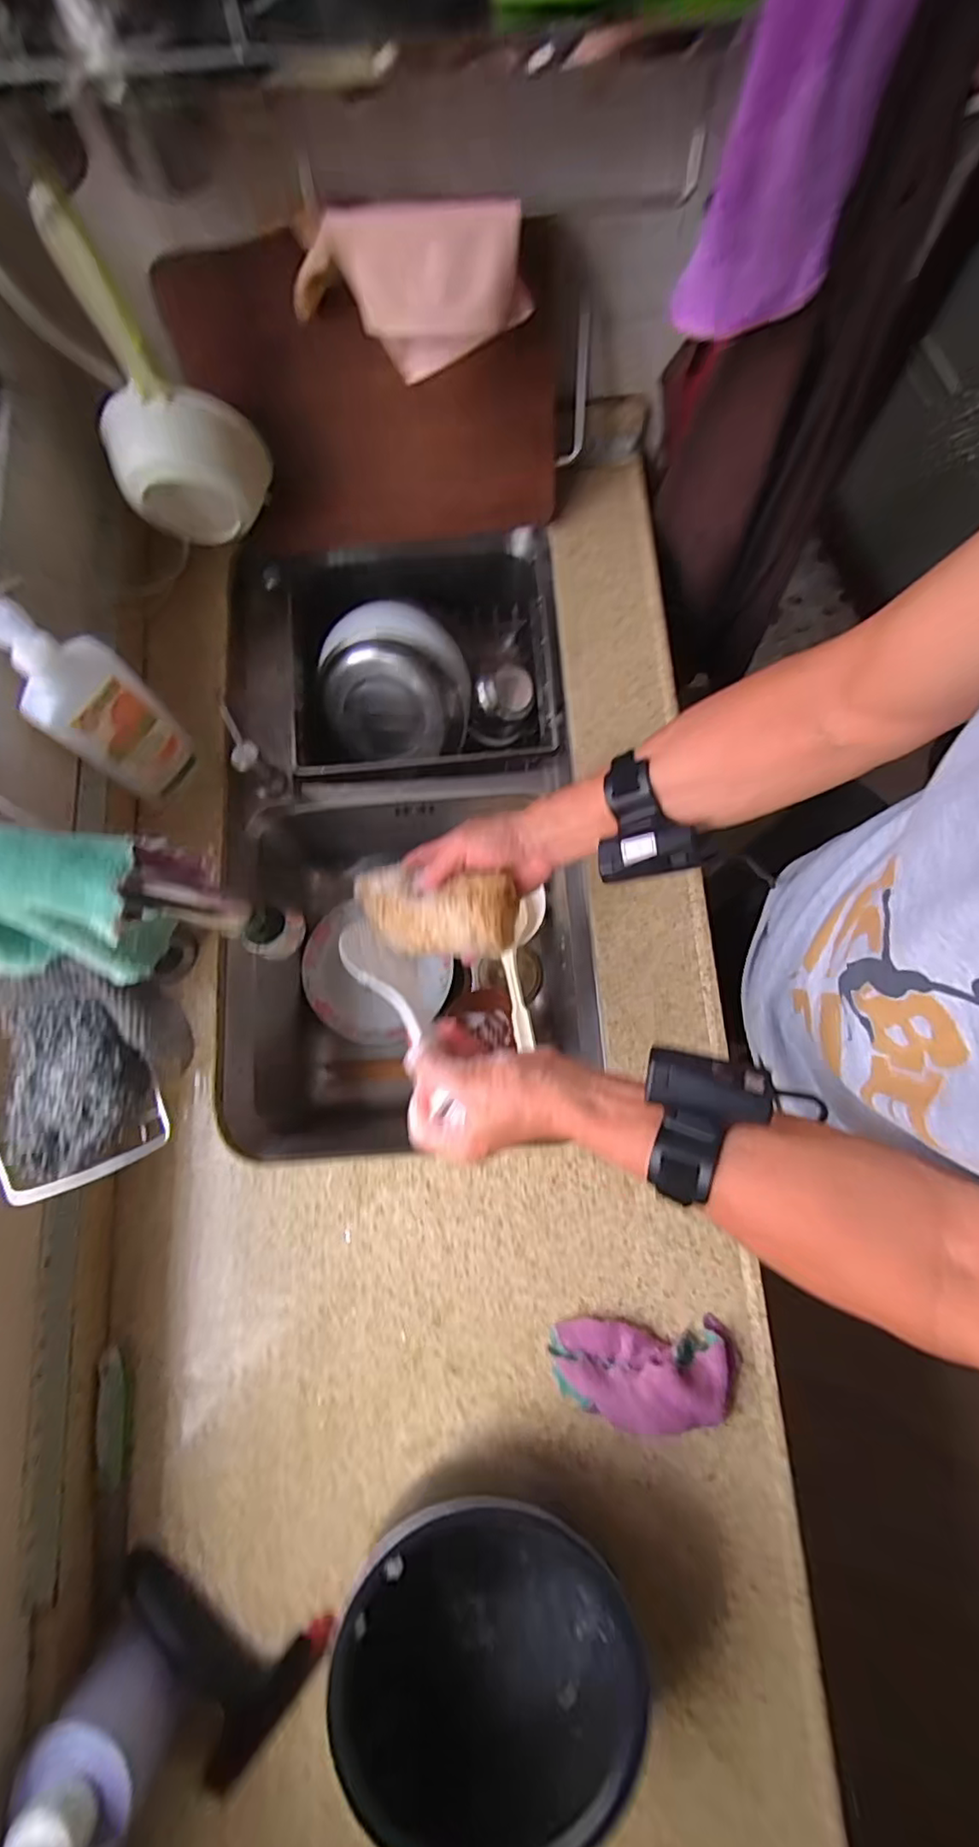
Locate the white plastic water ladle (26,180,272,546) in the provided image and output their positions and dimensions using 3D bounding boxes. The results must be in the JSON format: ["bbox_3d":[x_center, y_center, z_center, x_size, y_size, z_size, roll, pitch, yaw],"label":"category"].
[{"bbox_3d":[-0.296,-0.458,0.533,0.118,0.238,0.095,15,78,4],"label":"white plastic water ladle"}]

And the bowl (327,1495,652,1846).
[{"bbox_3d":[-0.002,0.503,0.444,0.192,0.131,0.197,0,78,0],"label":"bowl"}]

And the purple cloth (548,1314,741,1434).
[{"bbox_3d":[0.135,0.382,0.520,0.158,0.037,0.077,0,78,0],"label":"purple cloth"}]

